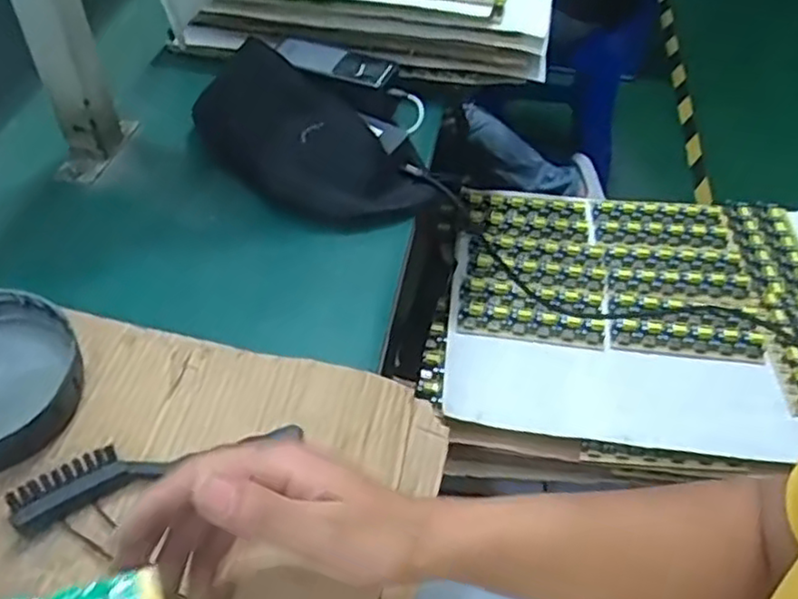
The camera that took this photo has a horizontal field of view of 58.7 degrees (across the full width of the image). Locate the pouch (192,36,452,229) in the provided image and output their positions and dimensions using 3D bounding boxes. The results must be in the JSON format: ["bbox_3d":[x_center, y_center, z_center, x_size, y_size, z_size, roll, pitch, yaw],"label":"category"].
[{"bbox_3d":[-0.086,-0.148,0.647,0.256,0.054,0.129,25,50,21],"label":"pouch"}]

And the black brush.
[{"bbox_3d":[-0.149,0.096,0.440,0.170,0.018,0.039,-18,49,-18],"label":"black brush"}]

